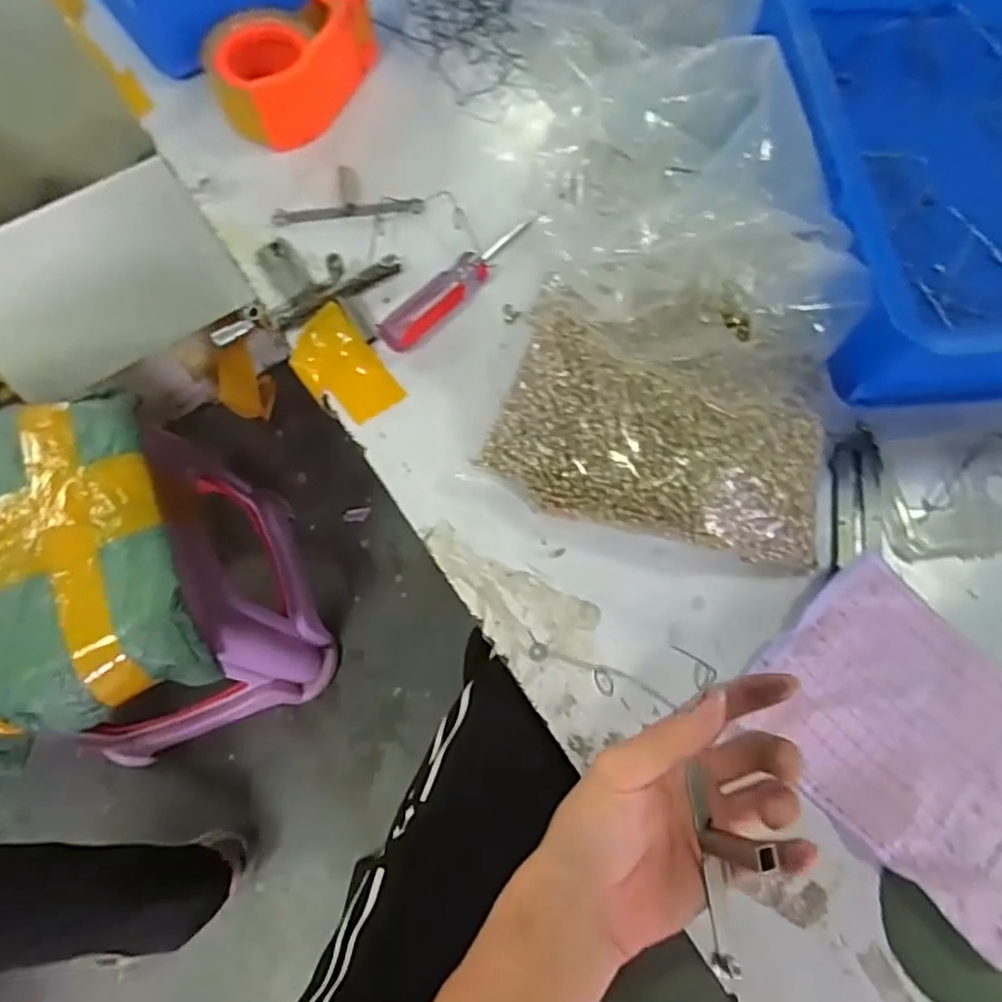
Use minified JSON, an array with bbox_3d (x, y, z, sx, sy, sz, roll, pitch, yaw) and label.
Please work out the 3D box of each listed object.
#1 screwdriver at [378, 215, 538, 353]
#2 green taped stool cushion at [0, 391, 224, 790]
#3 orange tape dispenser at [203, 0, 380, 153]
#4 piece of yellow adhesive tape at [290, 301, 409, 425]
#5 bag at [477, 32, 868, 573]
[{"bbox_3d":[-0.029,-0.164,0.488,0.024,0.023,0.150,40,75,11],"label":"screwdriver"},{"bbox_3d":[-0.491,0.084,0.693,0.312,0.121,0.349,-18,73,-8],"label":"green taped stool cushion"},{"bbox_3d":[-0.166,-0.361,0.535,0.148,0.061,0.092,-41,78,-13],"label":"orange tape dispenser"},{"bbox_3d":[-0.115,-0.096,0.474,0.052,0.013,0.088,-38,77,-13],"label":"piece of yellow adhesive tape"},{"bbox_3d":[0.113,-0.125,0.438,0.215,0.104,0.301,8,72,1],"label":"bag"}]

